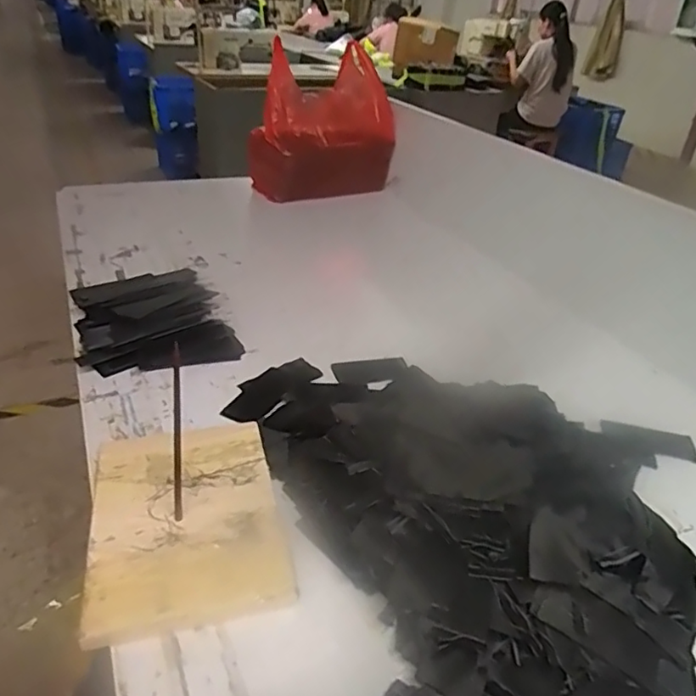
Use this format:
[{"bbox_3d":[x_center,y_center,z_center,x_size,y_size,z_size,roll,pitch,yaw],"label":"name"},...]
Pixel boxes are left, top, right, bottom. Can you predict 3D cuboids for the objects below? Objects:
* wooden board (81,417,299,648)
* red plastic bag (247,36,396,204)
[{"bbox_3d":[-0.170,0.174,0.598,0.184,0.019,0.252,-5,33,-17],"label":"wooden board"},{"bbox_3d":[-0.066,-0.582,1.531,0.375,0.347,0.169,-6,33,-18],"label":"red plastic bag"}]

